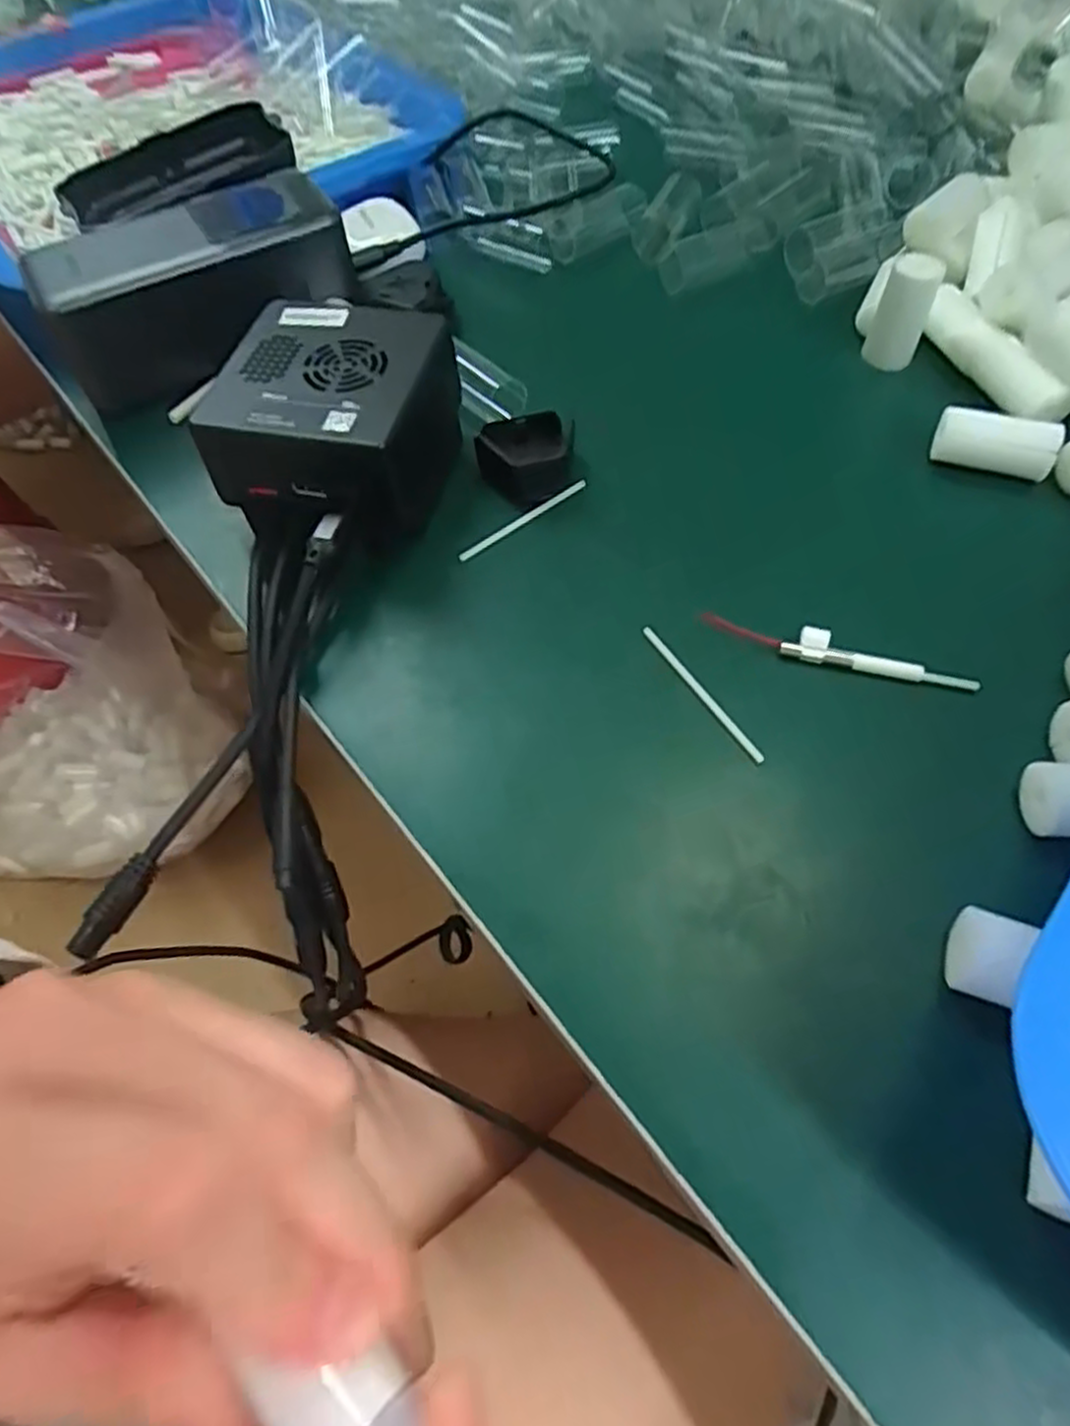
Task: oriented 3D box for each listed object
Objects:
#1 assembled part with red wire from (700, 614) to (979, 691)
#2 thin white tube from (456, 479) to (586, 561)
[{"bbox_3d":[0.098,-0.021,0.250,0.087,0.006,0.009,13,60,10],"label":"assembled part with red wire"},{"bbox_3d":[-0.004,-0.074,0.292,0.059,0.004,0.004,-36,63,-18],"label":"thin white tube"}]

